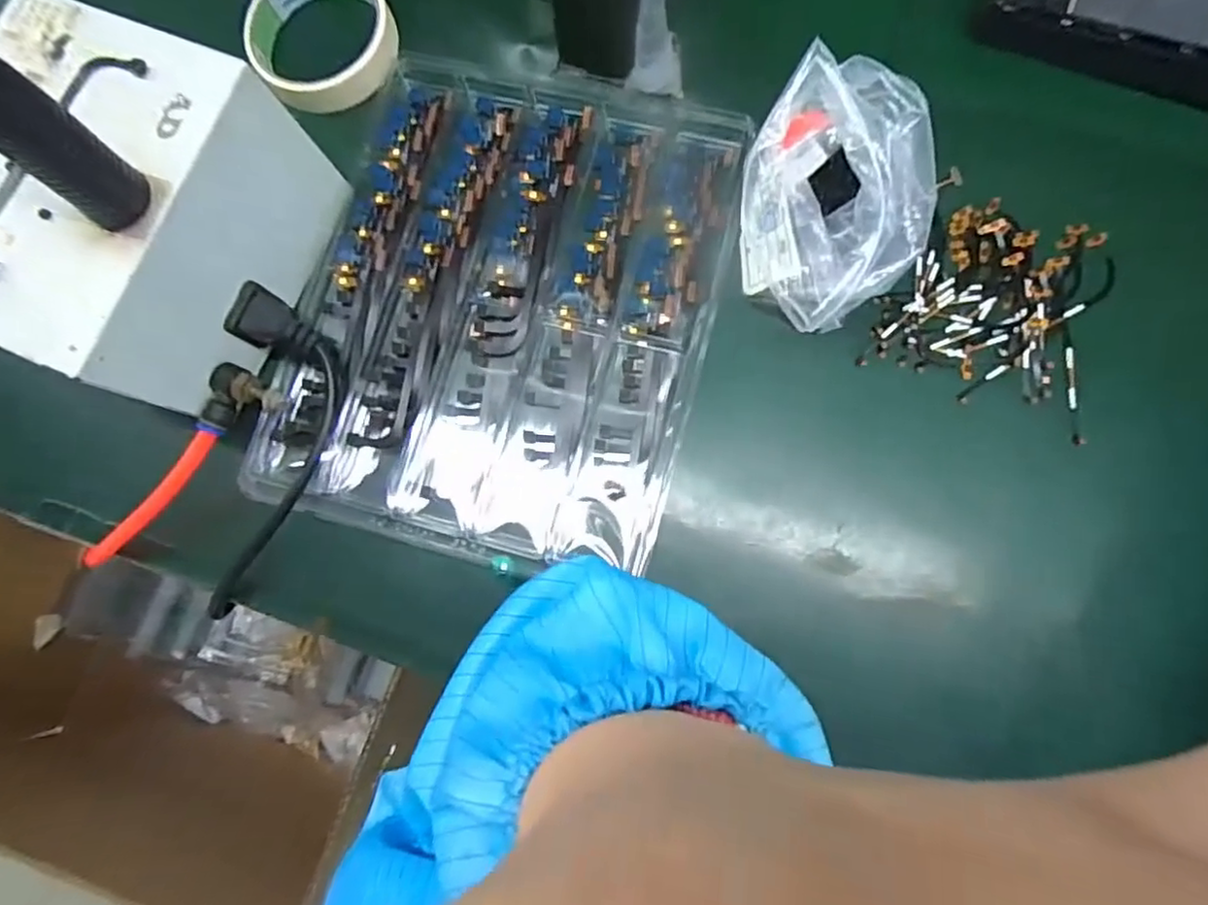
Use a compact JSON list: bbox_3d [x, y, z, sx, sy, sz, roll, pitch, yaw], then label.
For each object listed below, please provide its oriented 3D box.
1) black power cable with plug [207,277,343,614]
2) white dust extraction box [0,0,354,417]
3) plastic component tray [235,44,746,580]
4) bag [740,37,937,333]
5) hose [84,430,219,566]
[{"bbox_3d":[-0.173,0.002,0.340,0.053,0.033,0.170,7,83,5],"label":"black power cable with plug"},{"bbox_3d":[-0.238,-0.114,0.329,0.128,0.097,0.164,26,85,7],"label":"white dust extraction box"},{"bbox_3d":[-0.055,-0.085,0.355,0.222,0.019,0.270,12,84,5],"label":"plastic component tray"},{"bbox_3d":[0.112,-0.123,0.327,0.084,0.064,0.129,-1,83,4],"label":"bag"},{"bbox_3d":[-0.245,0.029,0.349,0.111,0.015,0.014,-40,82,12],"label":"hose"}]

